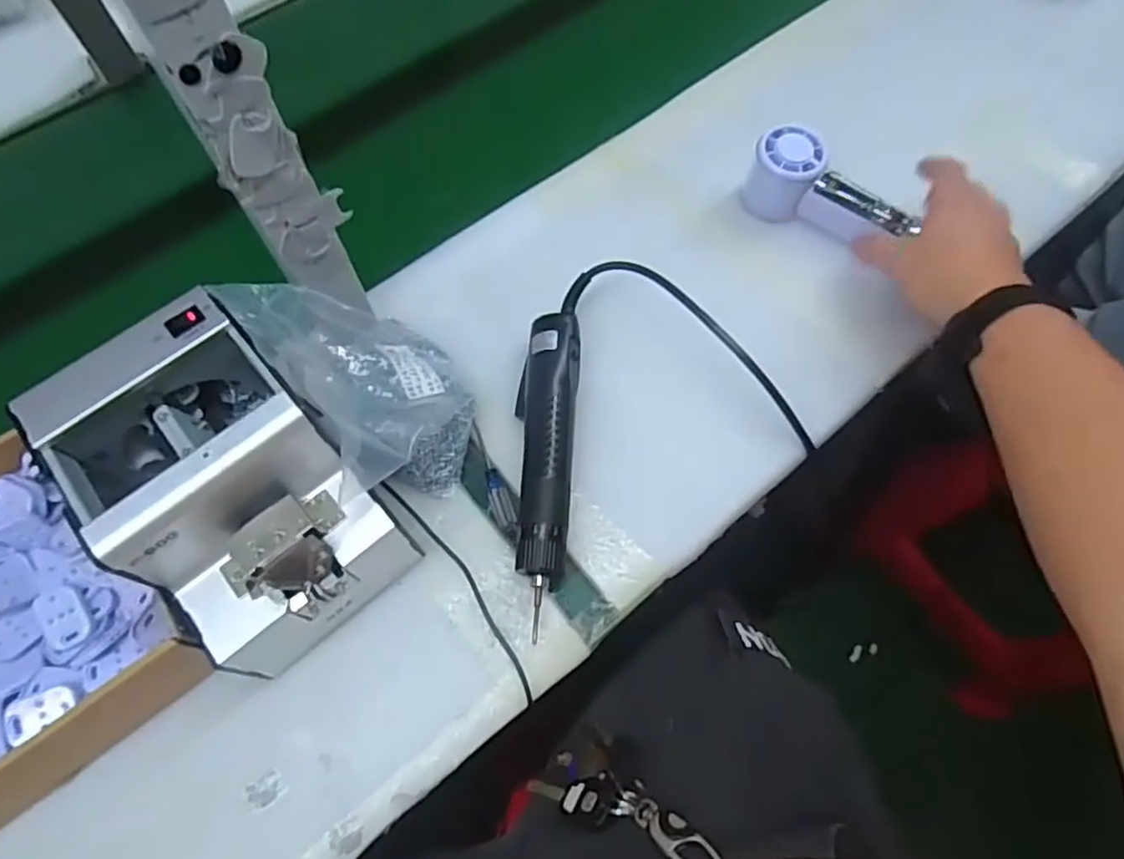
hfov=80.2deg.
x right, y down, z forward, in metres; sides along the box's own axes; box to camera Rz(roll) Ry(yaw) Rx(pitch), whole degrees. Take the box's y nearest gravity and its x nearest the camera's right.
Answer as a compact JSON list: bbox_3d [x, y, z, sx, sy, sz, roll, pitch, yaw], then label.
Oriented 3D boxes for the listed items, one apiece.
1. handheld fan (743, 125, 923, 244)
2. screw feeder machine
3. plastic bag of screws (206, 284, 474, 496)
[{"bbox_3d":[0.223,-0.201,0.564,0.130,0.058,0.047,27,69,14],"label":"handheld fan"},{"bbox_3d":[-0.198,0.038,0.411,0.117,0.136,0.170,-38,70,-14],"label":"screw feeder machine"},{"bbox_3d":[-0.124,-0.037,0.447,0.100,0.135,0.149,-38,70,-14],"label":"plastic bag of screws"}]

